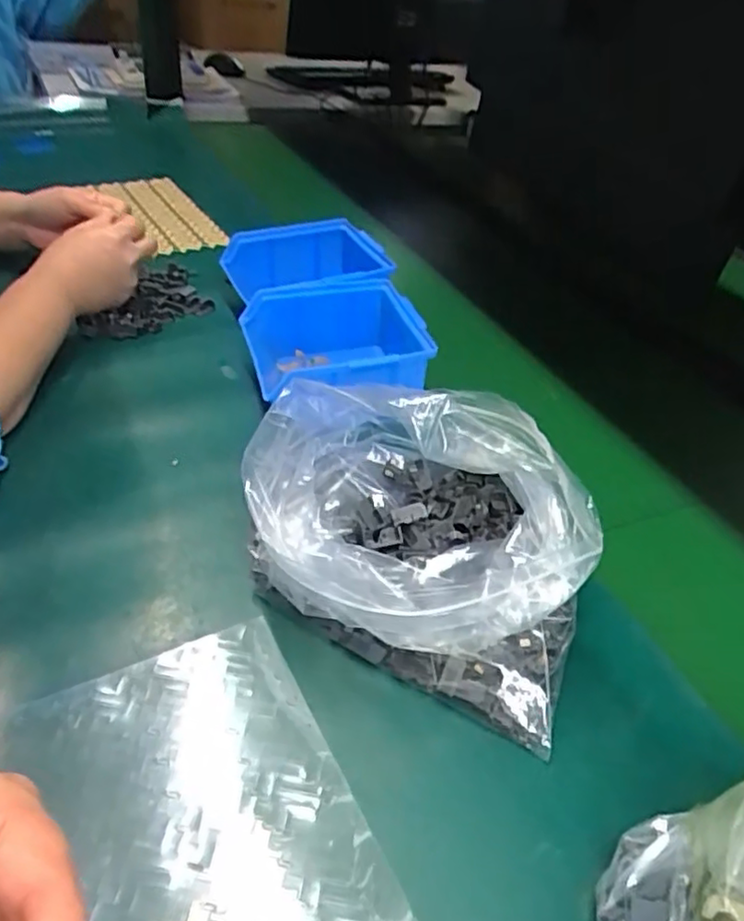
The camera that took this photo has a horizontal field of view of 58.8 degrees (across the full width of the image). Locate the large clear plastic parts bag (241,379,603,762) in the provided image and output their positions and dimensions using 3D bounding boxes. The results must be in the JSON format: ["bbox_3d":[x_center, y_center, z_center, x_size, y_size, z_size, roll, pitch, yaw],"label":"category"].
[{"bbox_3d":[0.020,0.038,0.377,0.204,0.101,0.154,17,41,13],"label":"large clear plastic parts bag"}]

